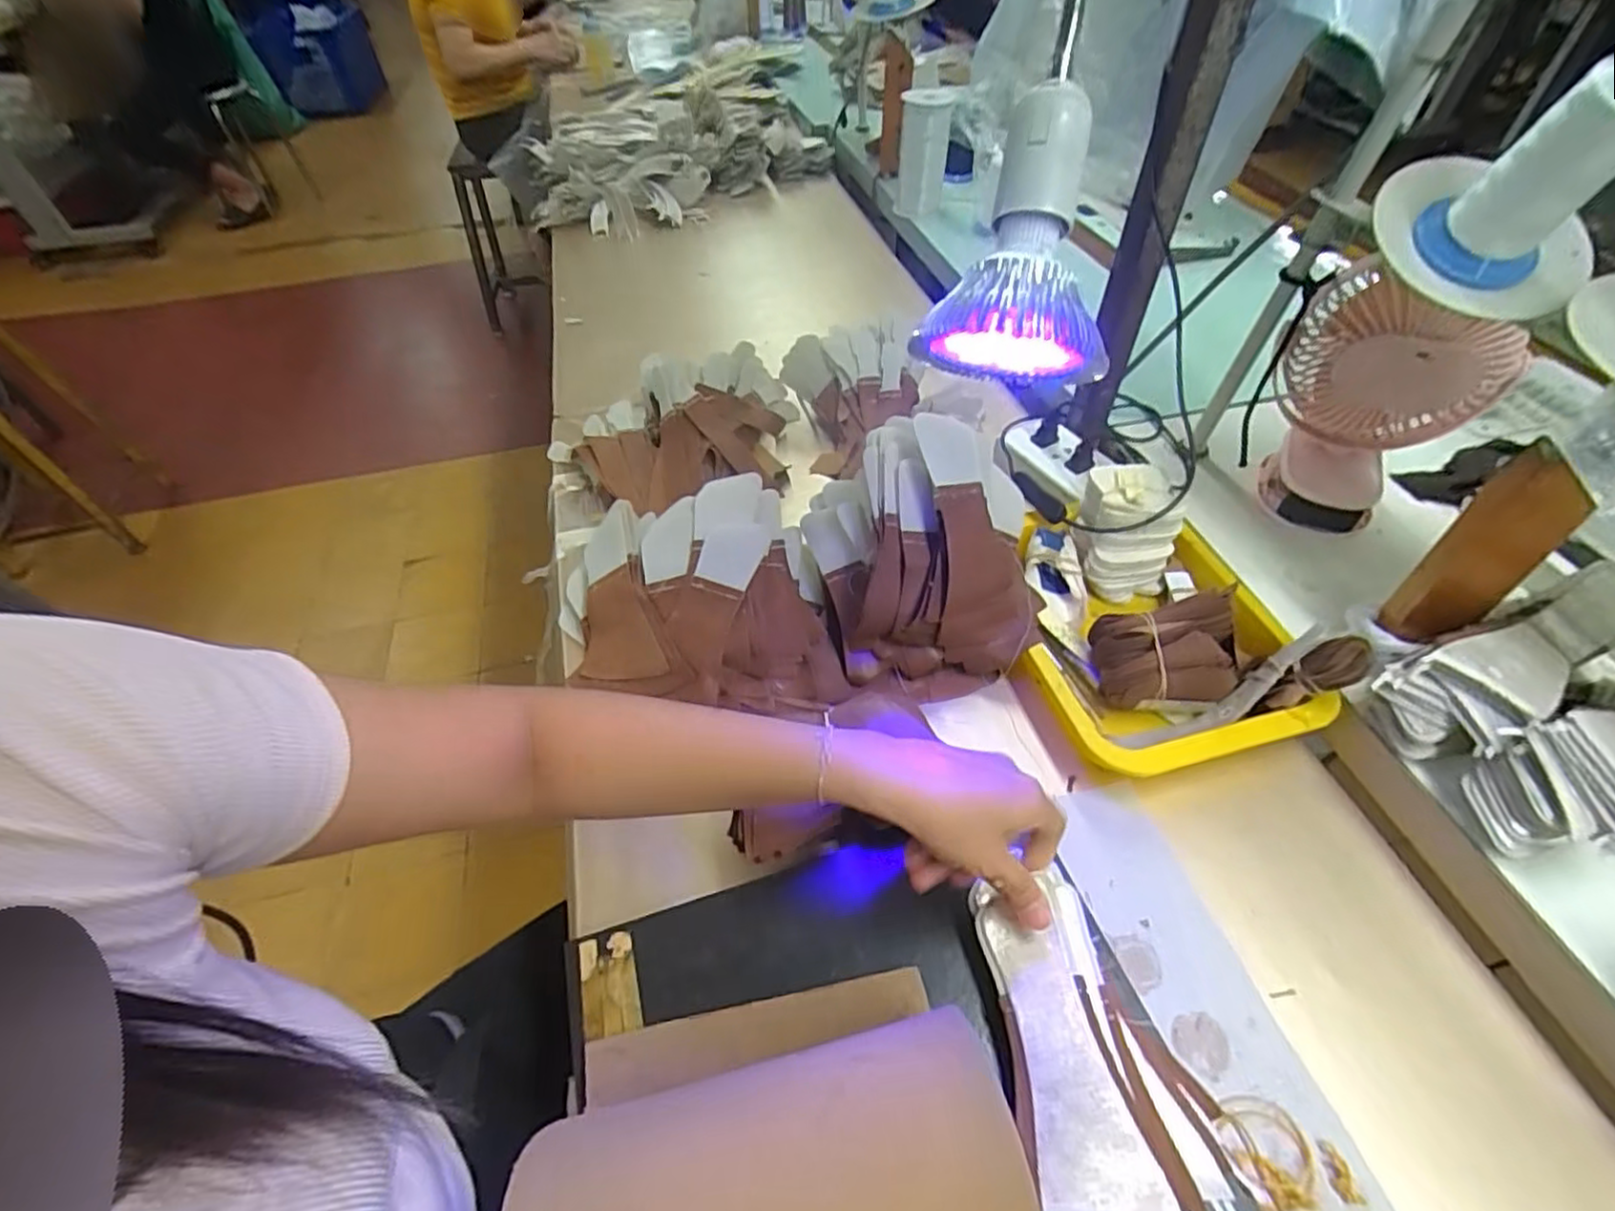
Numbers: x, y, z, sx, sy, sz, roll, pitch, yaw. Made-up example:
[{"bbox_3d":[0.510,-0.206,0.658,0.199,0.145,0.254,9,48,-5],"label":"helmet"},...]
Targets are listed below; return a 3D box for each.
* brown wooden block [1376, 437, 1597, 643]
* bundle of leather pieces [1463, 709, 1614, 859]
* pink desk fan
[{"bbox_3d":[0.427,-0.033,0.437,0.052,0.152,0.025,20,54,19],"label":"brown wooden block"},{"bbox_3d":[0.494,0.098,0.418,0.184,0.076,0.071,-17,51,-12],"label":"bundle of leather pieces"},{"bbox_3d":[0.455,-0.155,0.564,0.157,0.178,0.078,20,53,19],"label":"pink desk fan"}]

